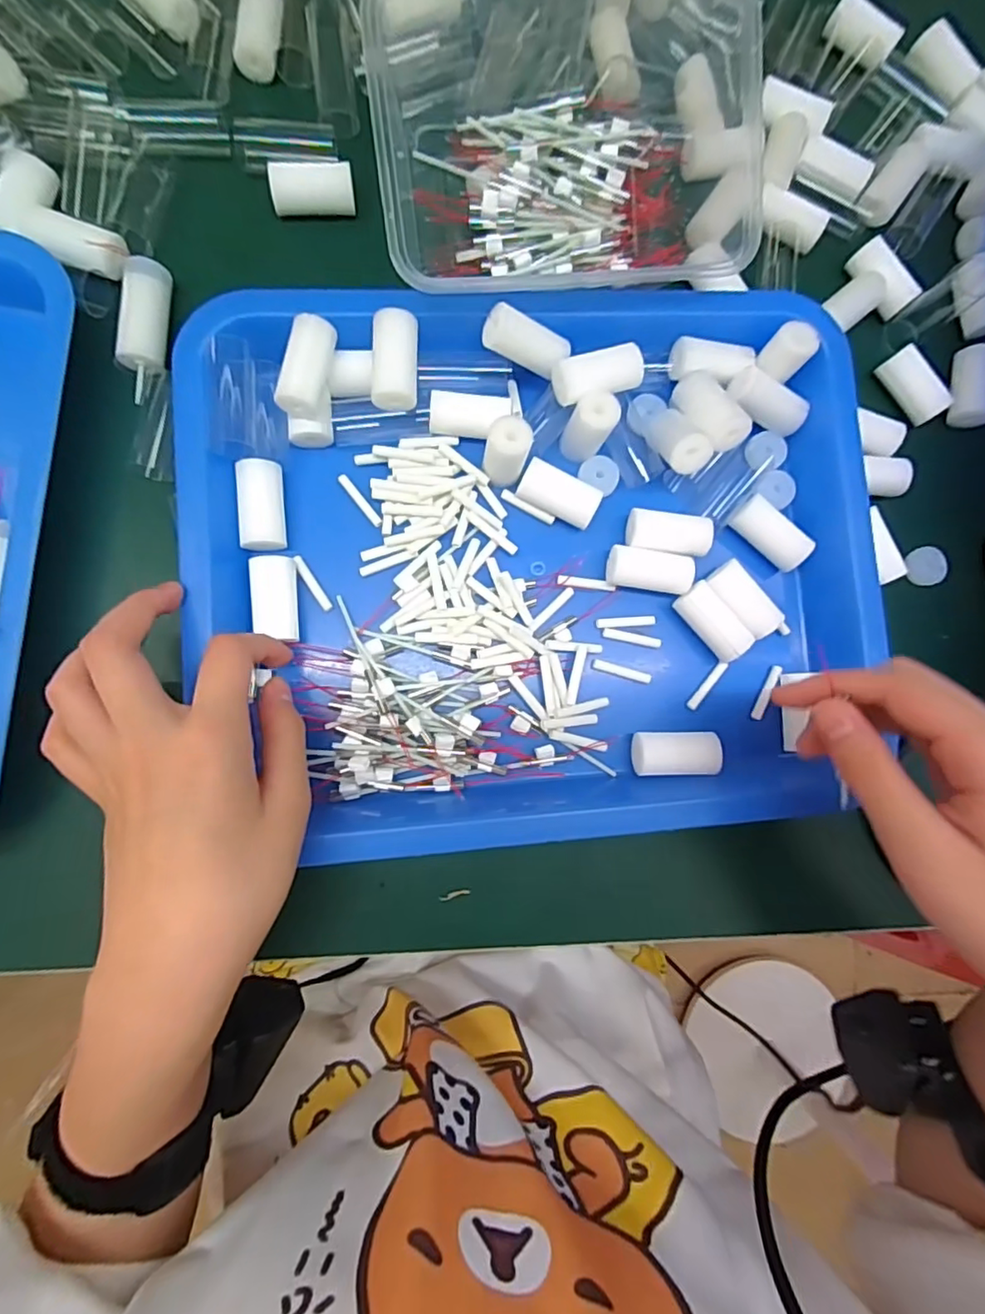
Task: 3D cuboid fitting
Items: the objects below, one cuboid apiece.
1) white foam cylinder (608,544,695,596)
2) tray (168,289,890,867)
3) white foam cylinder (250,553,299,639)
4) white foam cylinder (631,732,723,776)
[{"bbox_3d":[0.080,-0.044,0.297,0.042,0.014,0.020,8,85,-4],"label":"white foam cylinder"},{"bbox_3d":[0.025,-0.042,0.284,0.321,0.039,0.268,-6,86,-5],"label":"tray"},{"bbox_3d":[-0.104,-0.028,0.278,0.020,0.015,0.041,-4,86,-5],"label":"white foam cylinder"},{"bbox_3d":[0.092,0.048,0.291,0.039,0.017,0.022,-3,86,-5],"label":"white foam cylinder"}]

